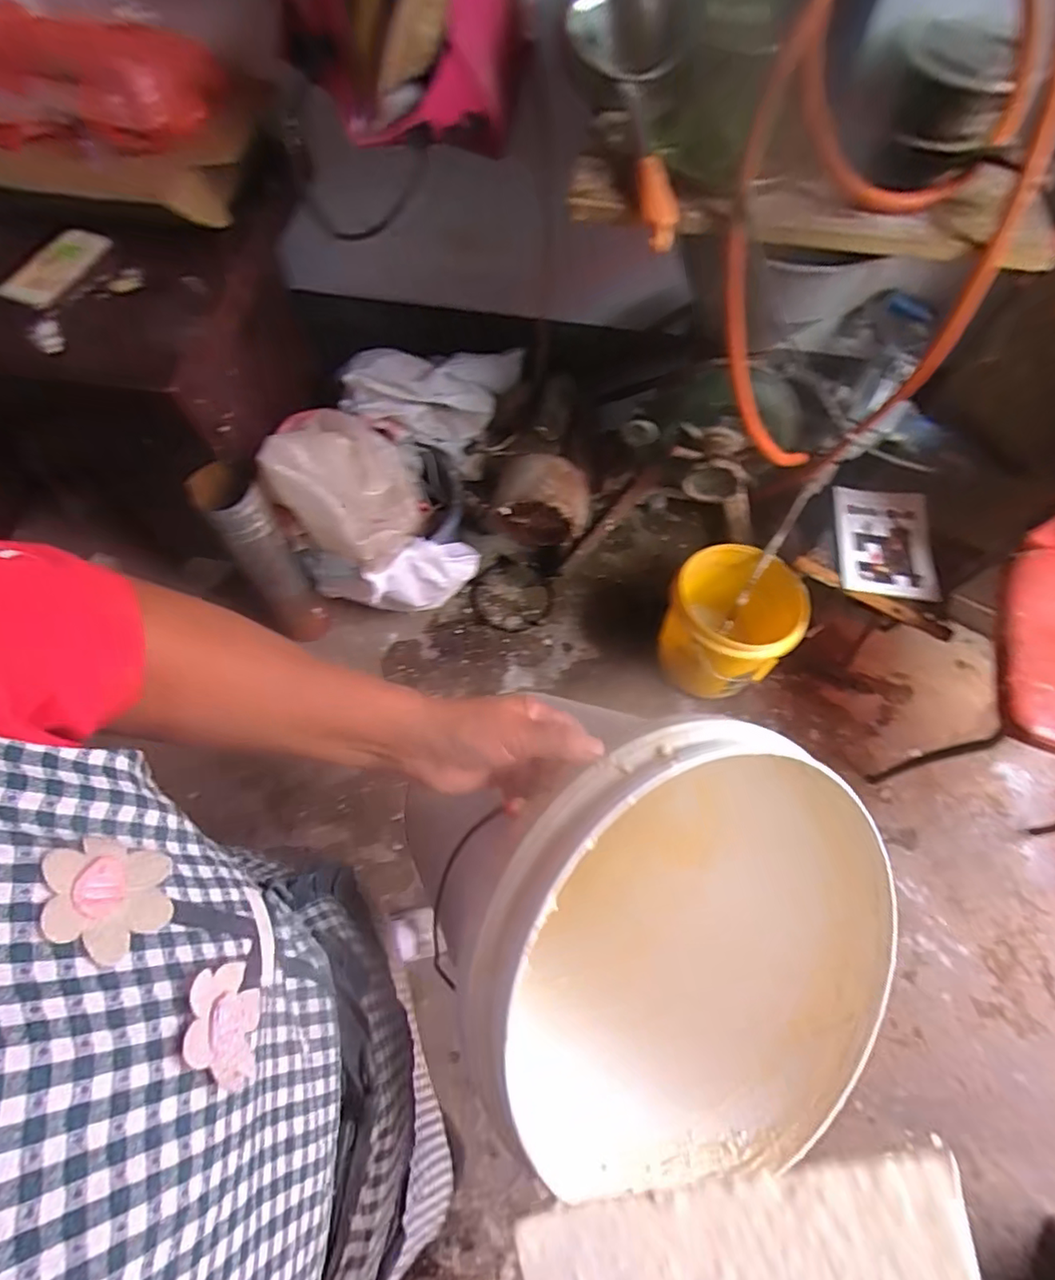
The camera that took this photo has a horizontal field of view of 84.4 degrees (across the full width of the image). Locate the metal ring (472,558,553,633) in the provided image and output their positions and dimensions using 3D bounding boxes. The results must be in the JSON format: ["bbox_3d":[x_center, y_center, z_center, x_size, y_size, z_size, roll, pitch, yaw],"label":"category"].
[{"bbox_3d":[-0.037,-0.115,1.484,0.206,0.021,0.206,0,65,-1],"label":"metal ring"}]

